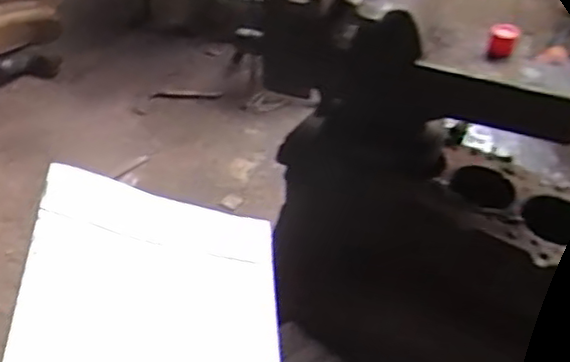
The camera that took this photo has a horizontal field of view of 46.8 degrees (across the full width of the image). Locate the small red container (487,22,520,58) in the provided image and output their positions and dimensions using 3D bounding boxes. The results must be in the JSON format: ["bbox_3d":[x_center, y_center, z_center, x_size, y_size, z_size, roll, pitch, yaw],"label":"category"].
[{"bbox_3d":[0.269,-0.173,0.816,0.033,0.033,0.038,18,44,14],"label":"small red container"}]

